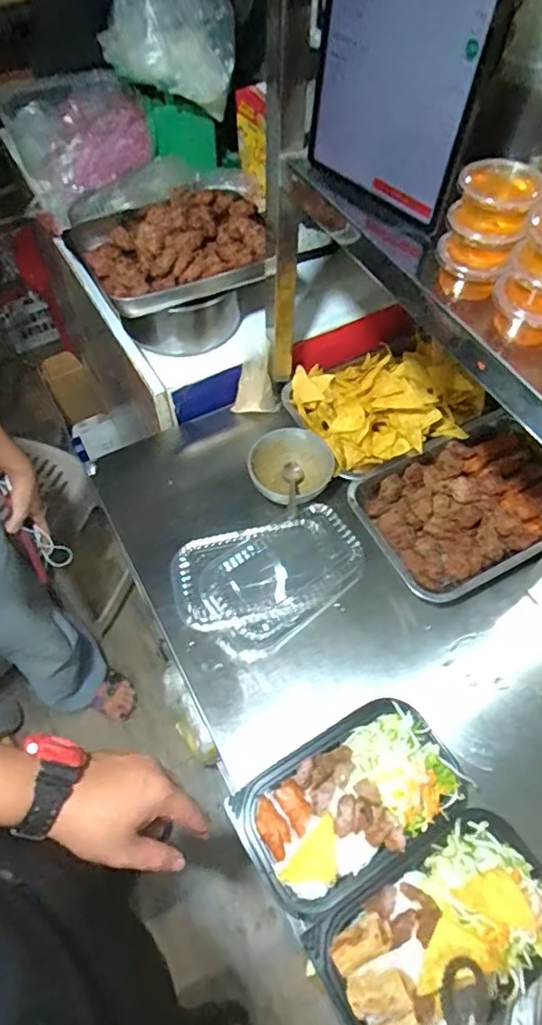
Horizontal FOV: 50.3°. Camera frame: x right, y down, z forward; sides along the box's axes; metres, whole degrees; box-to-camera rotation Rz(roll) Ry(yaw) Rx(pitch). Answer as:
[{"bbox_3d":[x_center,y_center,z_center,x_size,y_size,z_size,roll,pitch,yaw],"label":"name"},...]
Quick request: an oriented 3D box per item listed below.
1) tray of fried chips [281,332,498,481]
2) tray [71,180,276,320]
[{"bbox_3d":[0.164,-0.184,0.826,0.243,0.099,0.198,-25,61,-14],"label":"tray of fried chips"},{"bbox_3d":[-0.129,-0.368,0.797,0.248,0.061,0.207,-17,59,-10],"label":"tray"}]

